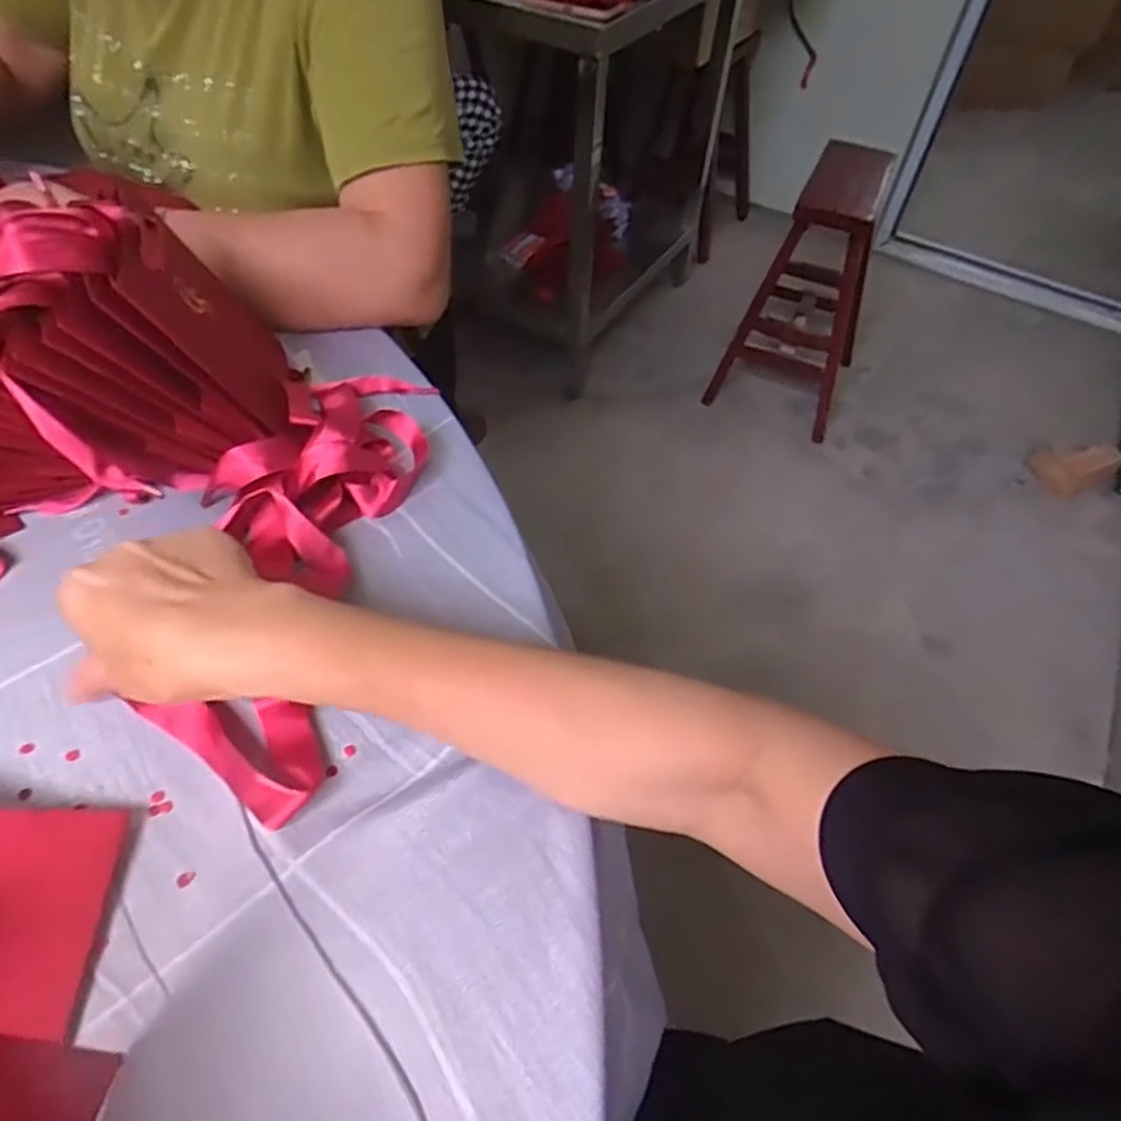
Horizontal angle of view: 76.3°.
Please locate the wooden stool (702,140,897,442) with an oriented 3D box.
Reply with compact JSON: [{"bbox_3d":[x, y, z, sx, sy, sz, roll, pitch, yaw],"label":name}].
[{"bbox_3d":[0.592,-0.637,1.638,0.288,0.510,0.422,24,54,14],"label":"wooden stool"}]

